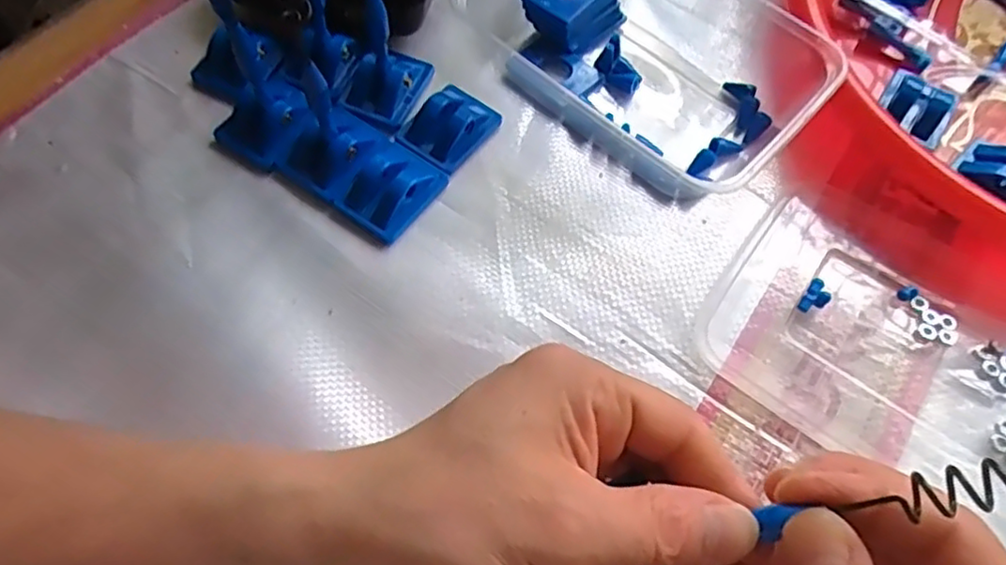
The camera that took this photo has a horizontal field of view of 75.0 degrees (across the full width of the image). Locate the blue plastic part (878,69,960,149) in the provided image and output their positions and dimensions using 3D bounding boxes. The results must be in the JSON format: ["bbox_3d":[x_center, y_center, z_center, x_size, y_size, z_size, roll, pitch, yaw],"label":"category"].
[{"bbox_3d":[0.205,-0.085,0.326,0.033,0.017,0.025,34,66,14],"label":"blue plastic part"}]

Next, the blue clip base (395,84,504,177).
[{"bbox_3d":[-0.027,-0.077,0.319,0.035,0.017,0.046,33,66,13],"label":"blue clip base"}]

